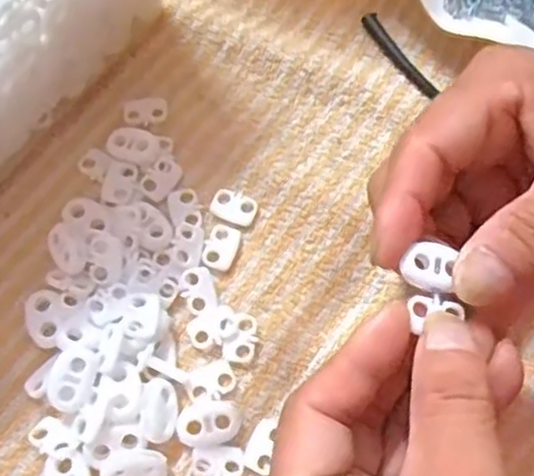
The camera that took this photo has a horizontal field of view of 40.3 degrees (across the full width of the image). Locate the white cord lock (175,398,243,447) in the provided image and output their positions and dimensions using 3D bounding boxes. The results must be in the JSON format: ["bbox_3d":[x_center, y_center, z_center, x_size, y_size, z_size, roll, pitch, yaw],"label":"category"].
[{"bbox_3d":[-0.021,0.066,0.261,0.023,0.004,0.016,-7,68,-6],"label":"white cord lock"}]

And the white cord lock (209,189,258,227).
[{"bbox_3d":[-0.013,-0.013,0.295,0.019,0.004,0.013,20,67,5],"label":"white cord lock"}]

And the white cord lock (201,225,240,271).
[{"bbox_3d":[-0.018,0.003,0.288,0.012,0.004,0.019,15,67,3],"label":"white cord lock"}]

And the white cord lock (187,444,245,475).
[{"bbox_3d":[-0.018,0.082,0.255,0.018,0.004,0.021,21,68,5],"label":"white cord lock"}]

